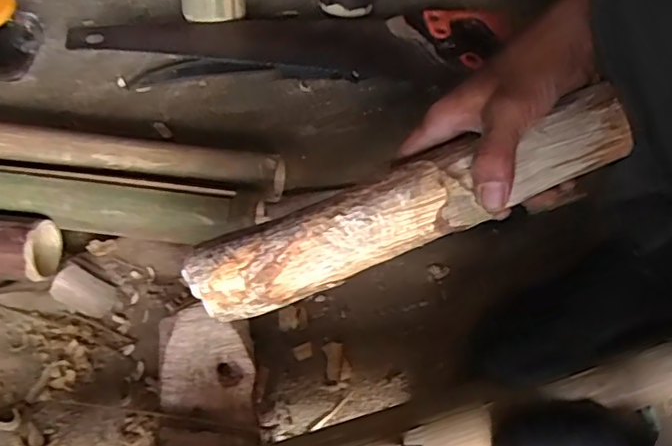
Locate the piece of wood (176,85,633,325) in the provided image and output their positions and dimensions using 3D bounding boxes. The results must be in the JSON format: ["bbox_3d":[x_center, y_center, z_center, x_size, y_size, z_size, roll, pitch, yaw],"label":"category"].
[{"bbox_3d":[0.042,-0.011,0.414,0.304,0.038,0.054,-23,59,9],"label":"piece of wood"}]

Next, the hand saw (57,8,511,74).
[{"bbox_3d":[-0.042,-0.210,0.695,0.508,0.045,0.120,1,59,-1],"label":"hand saw"}]

